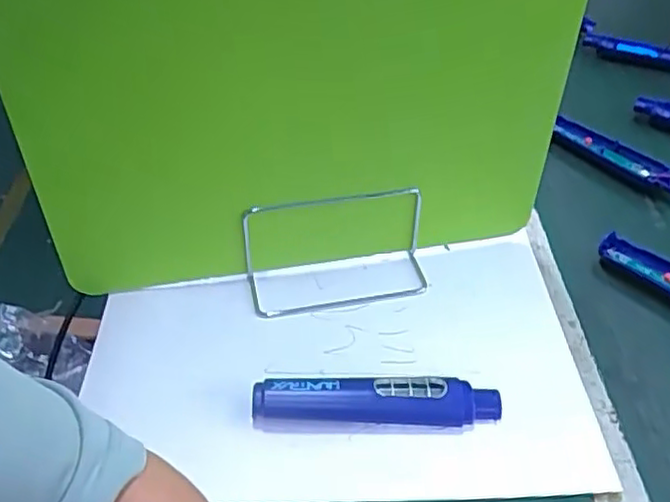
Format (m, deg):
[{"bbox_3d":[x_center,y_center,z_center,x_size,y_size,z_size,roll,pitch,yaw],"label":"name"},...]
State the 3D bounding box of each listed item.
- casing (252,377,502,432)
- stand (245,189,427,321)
[{"bbox_3d":[0.029,0.107,0.476,0.171,0.026,0.038,2,40,-2],"label":"casing"},{"bbox_3d":[0.009,-0.006,0.559,0.162,0.086,0.069,-8,42,-14],"label":"stand"}]

